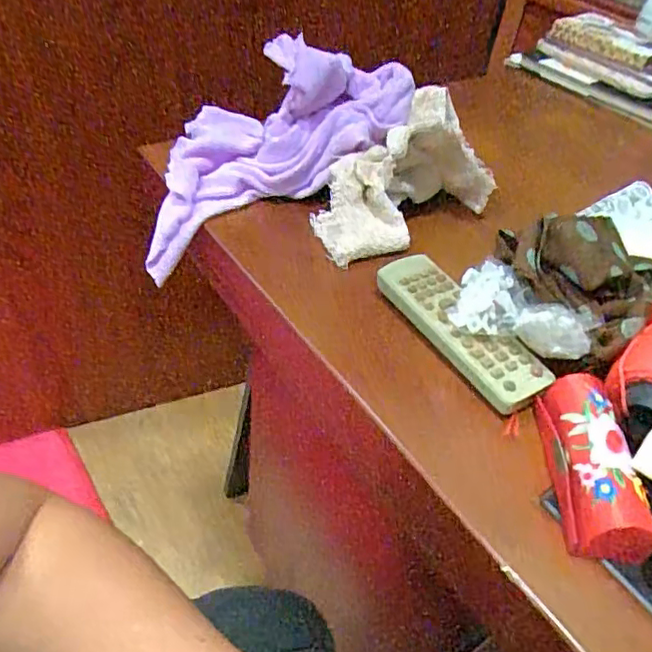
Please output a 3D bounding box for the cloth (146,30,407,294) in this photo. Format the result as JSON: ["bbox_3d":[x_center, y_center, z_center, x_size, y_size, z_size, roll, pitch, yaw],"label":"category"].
[{"bbox_3d":[-0.062,-0.159,0.459,0.234,0.087,0.141,-31,49,5],"label":"cloth"}]

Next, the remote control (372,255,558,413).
[{"bbox_3d":[0.078,-0.002,0.352,0.039,0.013,0.119,-20,50,-26],"label":"remote control"}]

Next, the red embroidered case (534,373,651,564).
[{"bbox_3d":[0.126,0.066,0.288,0.031,0.030,0.089,5,44,-3],"label":"red embroidered case"}]

